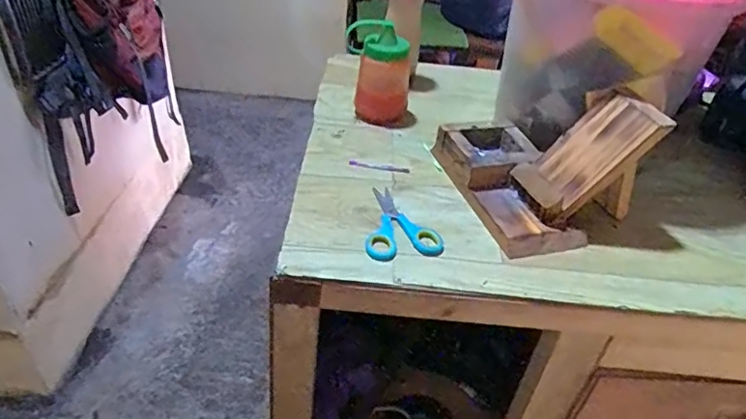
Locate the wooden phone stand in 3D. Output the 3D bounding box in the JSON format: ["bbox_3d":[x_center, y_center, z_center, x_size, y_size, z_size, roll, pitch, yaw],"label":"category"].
[{"bbox_3d":[0.190,-0.069,0.620,0.169,0.124,0.199,-6,39,-17],"label":"wooden phone stand"}]

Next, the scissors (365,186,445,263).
[{"bbox_3d":[0.024,0.013,0.589,0.079,0.005,0.108,-3,38,-14],"label":"scissors"}]

